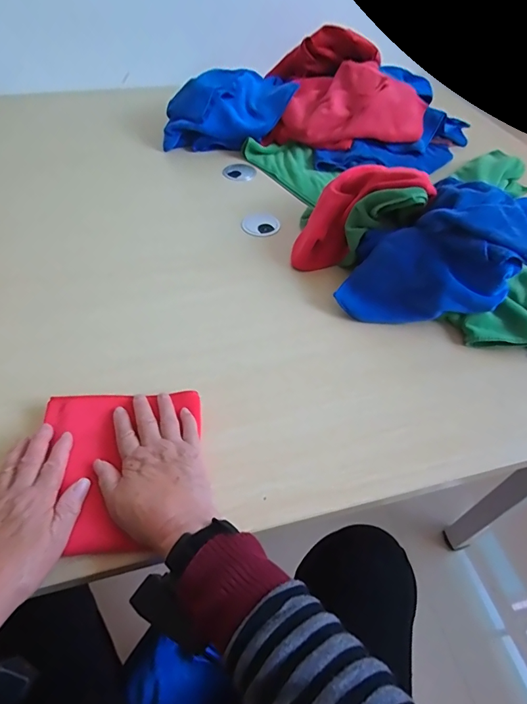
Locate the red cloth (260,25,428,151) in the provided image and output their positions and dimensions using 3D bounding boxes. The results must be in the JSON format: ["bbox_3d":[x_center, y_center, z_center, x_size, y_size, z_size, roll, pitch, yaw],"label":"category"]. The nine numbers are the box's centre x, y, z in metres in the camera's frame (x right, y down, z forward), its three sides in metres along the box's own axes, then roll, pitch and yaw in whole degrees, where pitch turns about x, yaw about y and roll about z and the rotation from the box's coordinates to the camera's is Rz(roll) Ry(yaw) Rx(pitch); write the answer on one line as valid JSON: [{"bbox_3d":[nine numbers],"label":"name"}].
[{"bbox_3d":[0.183,-0.585,0.933,0.344,0.161,0.306,7,50,3],"label":"red cloth"}]

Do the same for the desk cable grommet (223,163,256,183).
[{"bbox_3d":[-0.047,-0.378,0.861,0.065,0.011,0.061,1,50,-2],"label":"desk cable grommet"}]

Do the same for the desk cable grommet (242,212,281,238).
[{"bbox_3d":[-0.004,-0.229,0.736,0.065,0.004,0.069,2,50,2],"label":"desk cable grommet"}]

